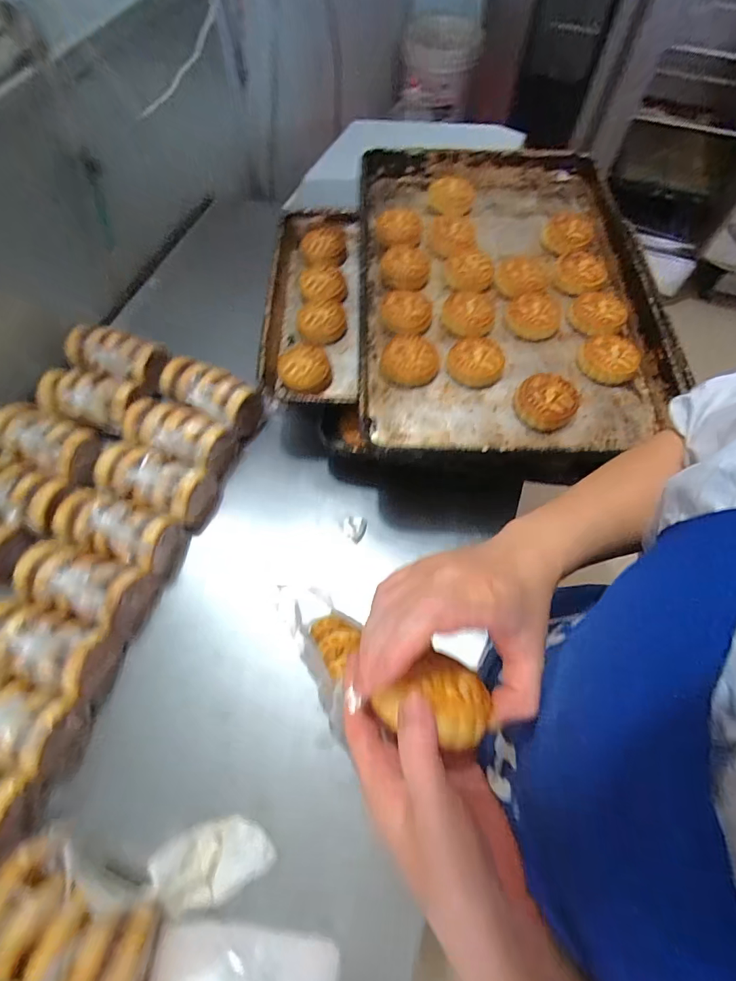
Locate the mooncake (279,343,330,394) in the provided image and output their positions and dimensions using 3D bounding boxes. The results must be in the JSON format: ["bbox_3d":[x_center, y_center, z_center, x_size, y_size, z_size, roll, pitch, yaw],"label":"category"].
[{"bbox_3d":[-0.093,-0.177,0.633,0.071,0.023,0.075,0,65,0],"label":"mooncake"}]

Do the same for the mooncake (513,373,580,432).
[{"bbox_3d":[0.227,-0.112,0.565,0.071,0.036,0.065,0,65,0],"label":"mooncake"}]

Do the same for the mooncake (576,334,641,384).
[{"bbox_3d":[0.324,-0.179,0.596,0.066,0.031,0.075,-38,70,-16],"label":"mooncake"}]

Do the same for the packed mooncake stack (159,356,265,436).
[{"bbox_3d":[-0.242,-0.146,0.693,0.156,0.088,0.085,27,68,12],"label":"packed mooncake stack"}]

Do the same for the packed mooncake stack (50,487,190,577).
[{"bbox_3d":[-0.328,0.055,0.588,0.152,0.077,0.086,16,66,8],"label":"packed mooncake stack"}]

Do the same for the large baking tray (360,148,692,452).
[{"bbox_3d":[0.201,-0.312,0.654,0.424,0.050,0.599,-1,65,0],"label":"large baking tray"}]

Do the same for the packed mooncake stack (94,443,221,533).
[{"bbox_3d":[-0.300,-0.011,0.627,0.155,0.080,0.088,20,67,9],"label":"packed mooncake stack"}]

